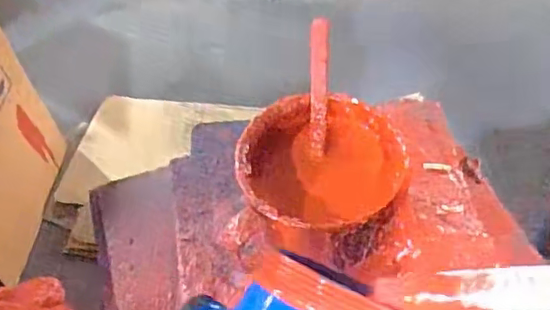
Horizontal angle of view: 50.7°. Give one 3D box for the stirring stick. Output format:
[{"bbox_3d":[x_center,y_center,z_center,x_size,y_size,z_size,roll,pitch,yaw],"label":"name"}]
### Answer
[{"bbox_3d":[0.039,-0.058,0.506,0.016,0.009,0.120,2,88,6],"label":"stirring stick"}]

